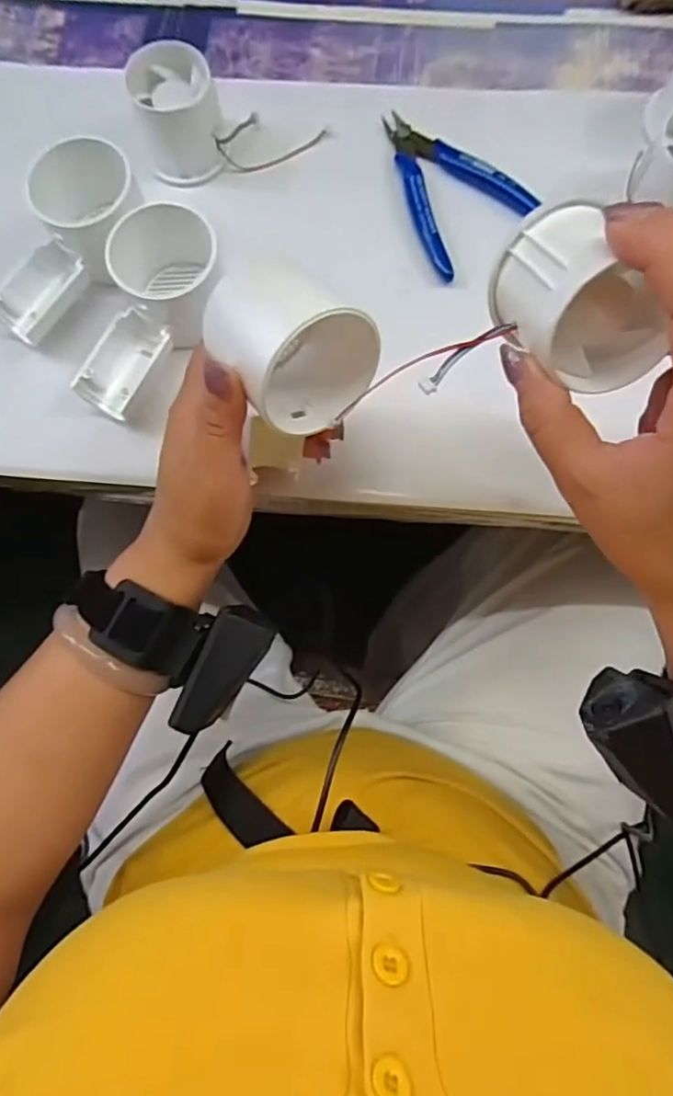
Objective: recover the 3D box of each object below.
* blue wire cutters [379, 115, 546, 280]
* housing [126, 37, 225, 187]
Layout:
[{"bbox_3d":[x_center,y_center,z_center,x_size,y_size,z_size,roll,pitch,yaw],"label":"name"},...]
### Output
[{"bbox_3d":[0.070,-0.233,0.383,0.074,0.008,0.118,-27,78,-5],"label":"blue wire cutters"},{"bbox_3d":[-0.099,-0.268,0.380,0.053,0.049,0.059,-14,77,-2],"label":"housing"}]

